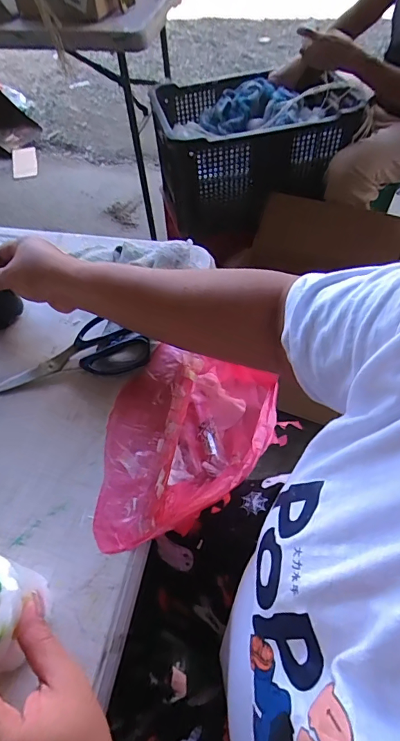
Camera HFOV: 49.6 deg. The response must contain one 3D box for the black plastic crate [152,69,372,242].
[{"bbox_3d":[0.139,-0.641,1.238,0.538,0.253,0.361,2,54,5],"label":"black plastic crate"}]

